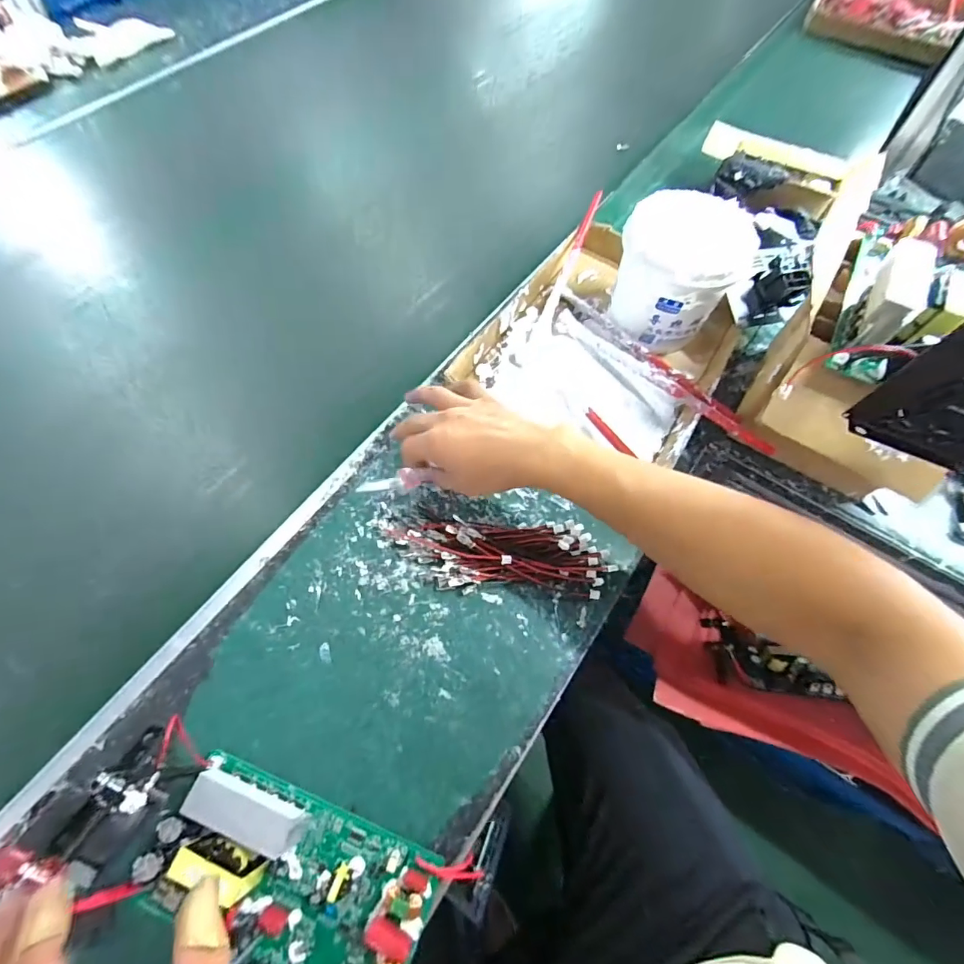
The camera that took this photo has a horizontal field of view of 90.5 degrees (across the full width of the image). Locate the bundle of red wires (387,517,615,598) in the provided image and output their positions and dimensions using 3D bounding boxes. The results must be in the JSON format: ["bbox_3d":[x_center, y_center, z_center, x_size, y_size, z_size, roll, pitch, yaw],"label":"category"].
[{"bbox_3d":[0.012,0.062,0.424,0.200,0.033,0.065,2,63,0],"label":"bundle of red wires"}]

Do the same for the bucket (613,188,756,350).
[{"bbox_3d":[0.207,-0.225,0.528,0.121,0.125,0.120,1,63,-1],"label":"bucket"}]

